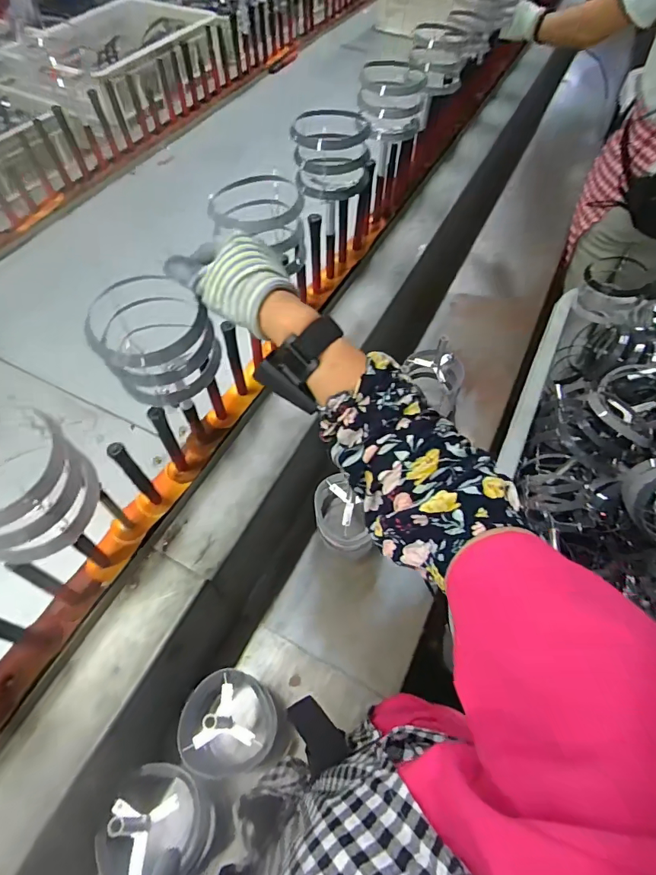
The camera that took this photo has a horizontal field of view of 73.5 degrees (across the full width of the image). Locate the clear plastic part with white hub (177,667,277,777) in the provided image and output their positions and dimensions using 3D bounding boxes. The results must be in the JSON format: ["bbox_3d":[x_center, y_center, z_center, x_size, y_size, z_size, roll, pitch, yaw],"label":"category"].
[{"bbox_3d":[-0.125,0.366,0.574,0.113,0.123,0.105,1,62,-1],"label":"clear plastic part with white hub"}]

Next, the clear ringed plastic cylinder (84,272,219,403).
[{"bbox_3d":[-0.175,-0.103,0.450,0.105,0.085,0.107,-25,65,-14],"label":"clear ringed plastic cylinder"}]

